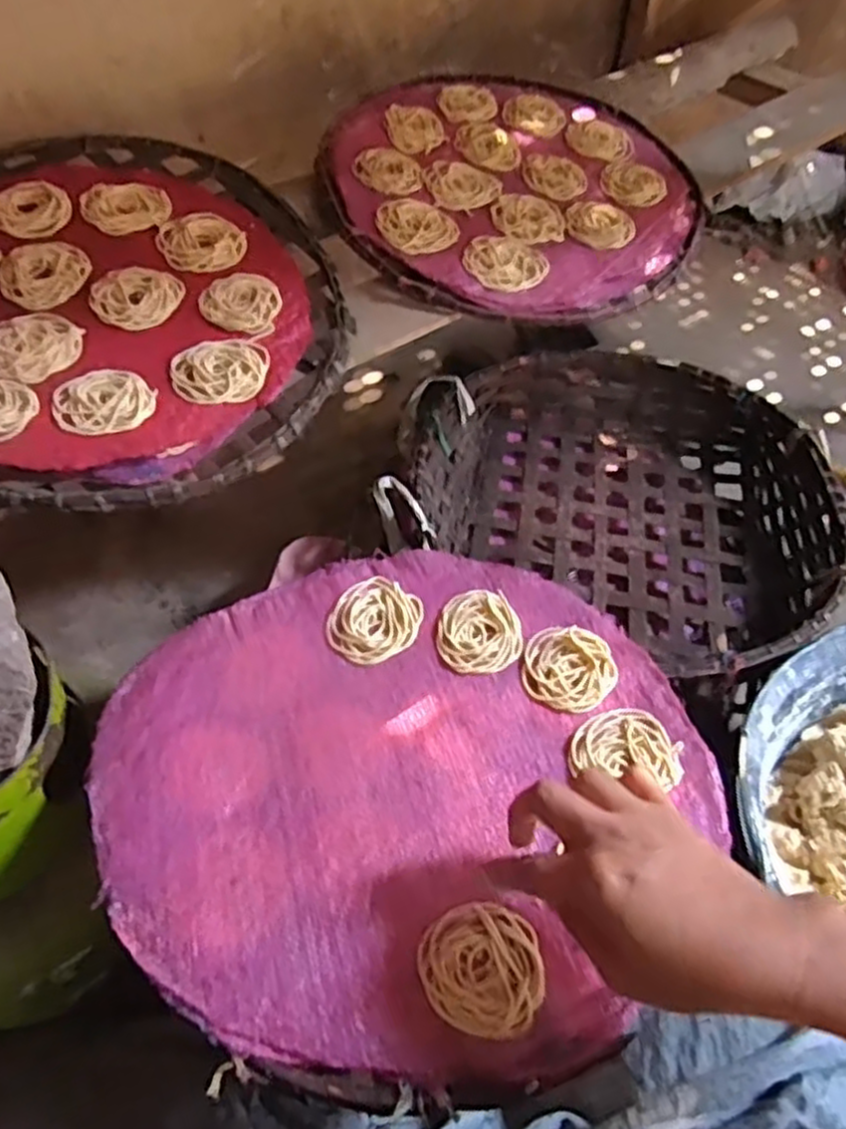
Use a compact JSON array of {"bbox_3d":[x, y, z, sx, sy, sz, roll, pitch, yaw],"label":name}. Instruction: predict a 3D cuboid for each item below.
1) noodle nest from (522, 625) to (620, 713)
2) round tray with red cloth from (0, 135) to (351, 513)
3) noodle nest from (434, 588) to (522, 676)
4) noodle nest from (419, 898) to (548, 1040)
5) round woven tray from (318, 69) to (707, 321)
[{"bbox_3d":[0.101,0.070,0.530,0.061,0.008,0.064,0,51,0],"label":"noodle nest"},{"bbox_3d":[-0.267,-0.219,0.641,0.377,0.082,0.405,0,51,0],"label":"round tray with red cloth"},{"bbox_3d":[0.040,0.047,0.550,0.059,0.010,0.063,-3,51,-2],"label":"noodle nest"},{"bbox_3d":[0.032,0.214,0.408,0.062,0.006,0.064,0,51,0],"label":"noodle nest"},{"bbox_3d":[0.094,-0.388,0.785,0.361,0.076,0.367,0,51,0],"label":"round woven tray"}]

